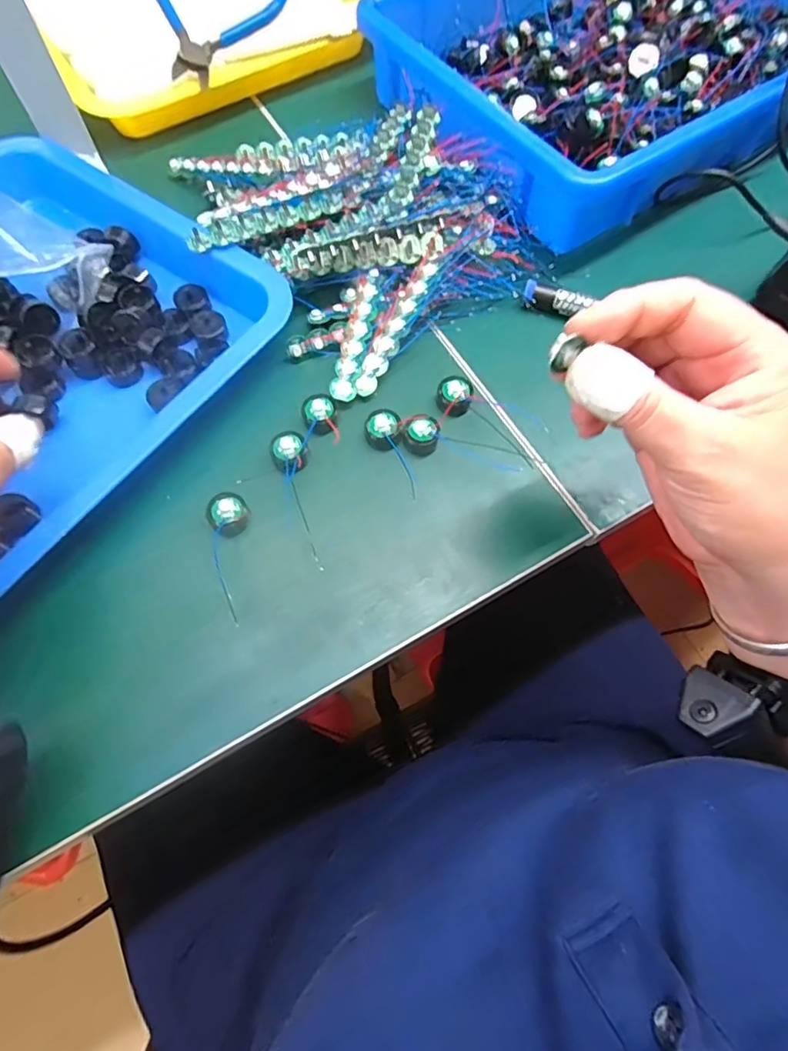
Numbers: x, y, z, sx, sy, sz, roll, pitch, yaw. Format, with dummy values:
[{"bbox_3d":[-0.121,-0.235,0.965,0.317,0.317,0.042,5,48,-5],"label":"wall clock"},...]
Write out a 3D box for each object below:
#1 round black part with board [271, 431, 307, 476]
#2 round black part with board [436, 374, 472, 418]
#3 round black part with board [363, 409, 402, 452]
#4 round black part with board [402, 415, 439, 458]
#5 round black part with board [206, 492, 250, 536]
[{"bbox_3d":[-0.059,-0.041,0.307,0.019,0.012,0.021,-19,68,-9],"label":"round black part with board"},{"bbox_3d":[0.035,-0.077,0.323,0.019,0.014,0.019,0,66,-1],"label":"round black part with board"},{"bbox_3d":[-0.006,-0.055,0.313,0.021,0.012,0.019,5,66,1],"label":"round black part with board"},{"bbox_3d":[0.015,-0.051,0.313,0.020,0.012,0.021,0,66,-1],"label":"round black part with board"},{"bbox_3d":[-0.088,-0.006,0.294,0.023,0.014,0.020,11,67,4],"label":"round black part with board"}]

